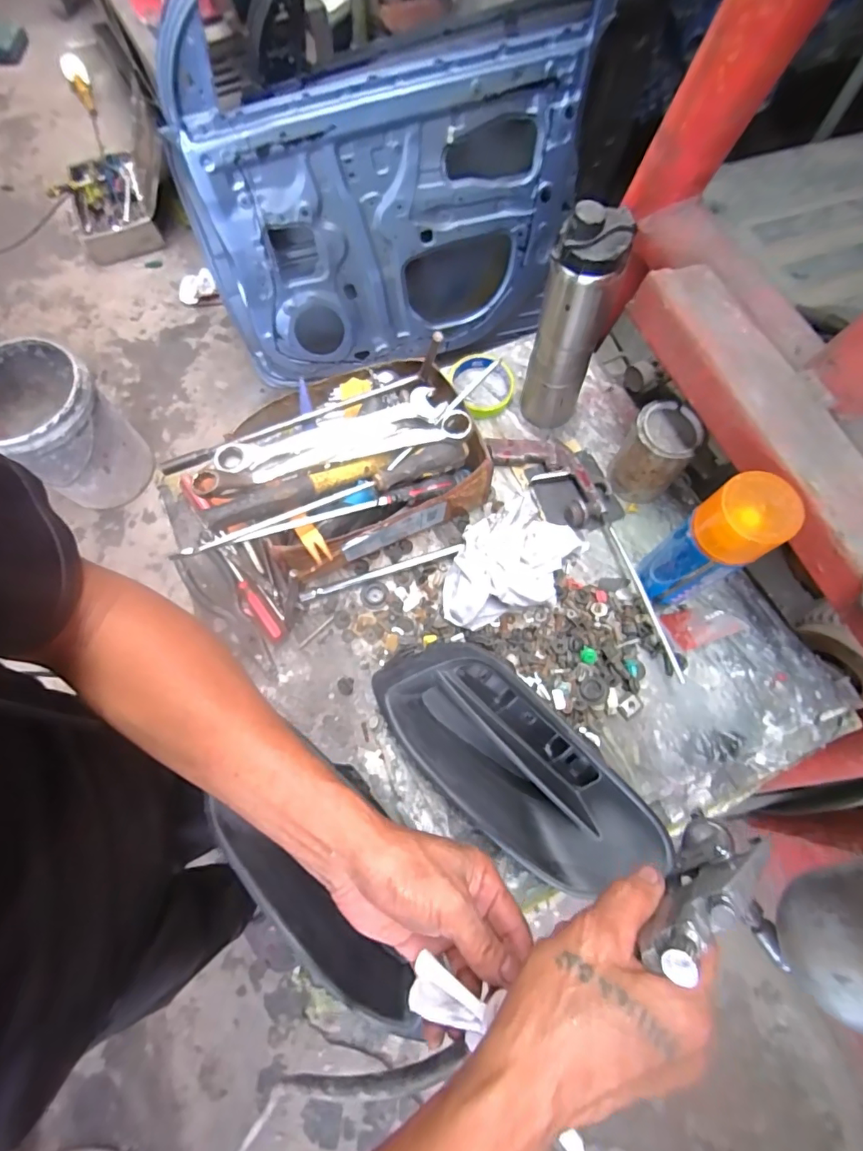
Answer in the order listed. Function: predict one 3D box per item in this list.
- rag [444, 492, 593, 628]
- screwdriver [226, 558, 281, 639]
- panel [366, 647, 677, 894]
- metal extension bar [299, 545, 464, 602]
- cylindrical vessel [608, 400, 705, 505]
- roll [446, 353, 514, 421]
[{"bbox_3d":[0.095,-0.017,0.558,0.123,0.075,0.185,28,74,9],"label":"rag"},{"bbox_3d":[-0.203,0.026,0.569,0.017,0.015,0.115,-36,75,-11],"label":"screwdriver"},{"bbox_3d":[0.075,0.185,0.488,0.298,0.081,0.128,43,77,13],"label":"panel"},{"bbox_3d":[-0.058,-0.005,0.593,0.196,0.013,0.016,-17,72,-5],"label":"metal extension bar"},{"bbox_3d":[0.257,-0.141,0.584,0.071,0.105,0.071,0,72,0],"label":"cylindrical vessel"},{"bbox_3d":[0.070,-0.257,0.671,0.079,0.018,0.097,-25,73,-8],"label":"roll"}]

